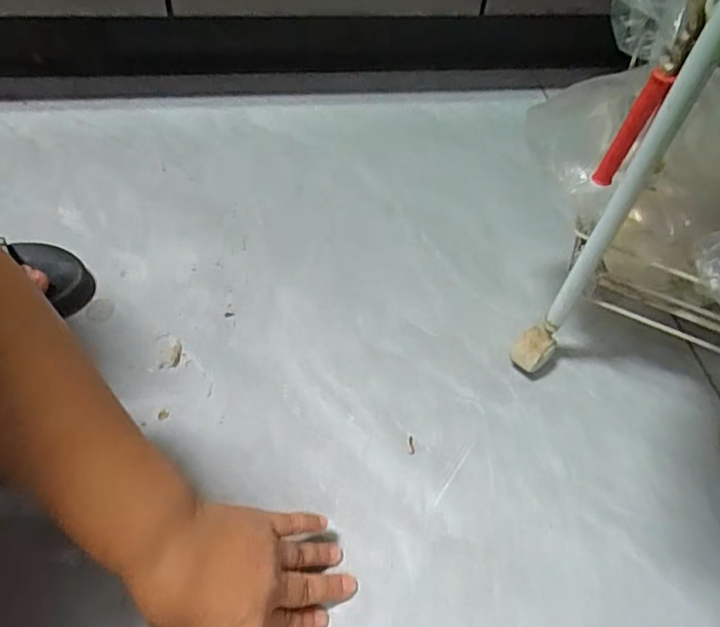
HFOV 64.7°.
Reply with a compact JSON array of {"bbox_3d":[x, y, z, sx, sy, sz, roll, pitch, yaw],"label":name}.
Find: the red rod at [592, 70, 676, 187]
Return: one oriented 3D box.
[{"bbox_3d":[0.171,-0.114,0.361,0.015,0.083,0.010,27,56,15],"label":"red rod"}]

